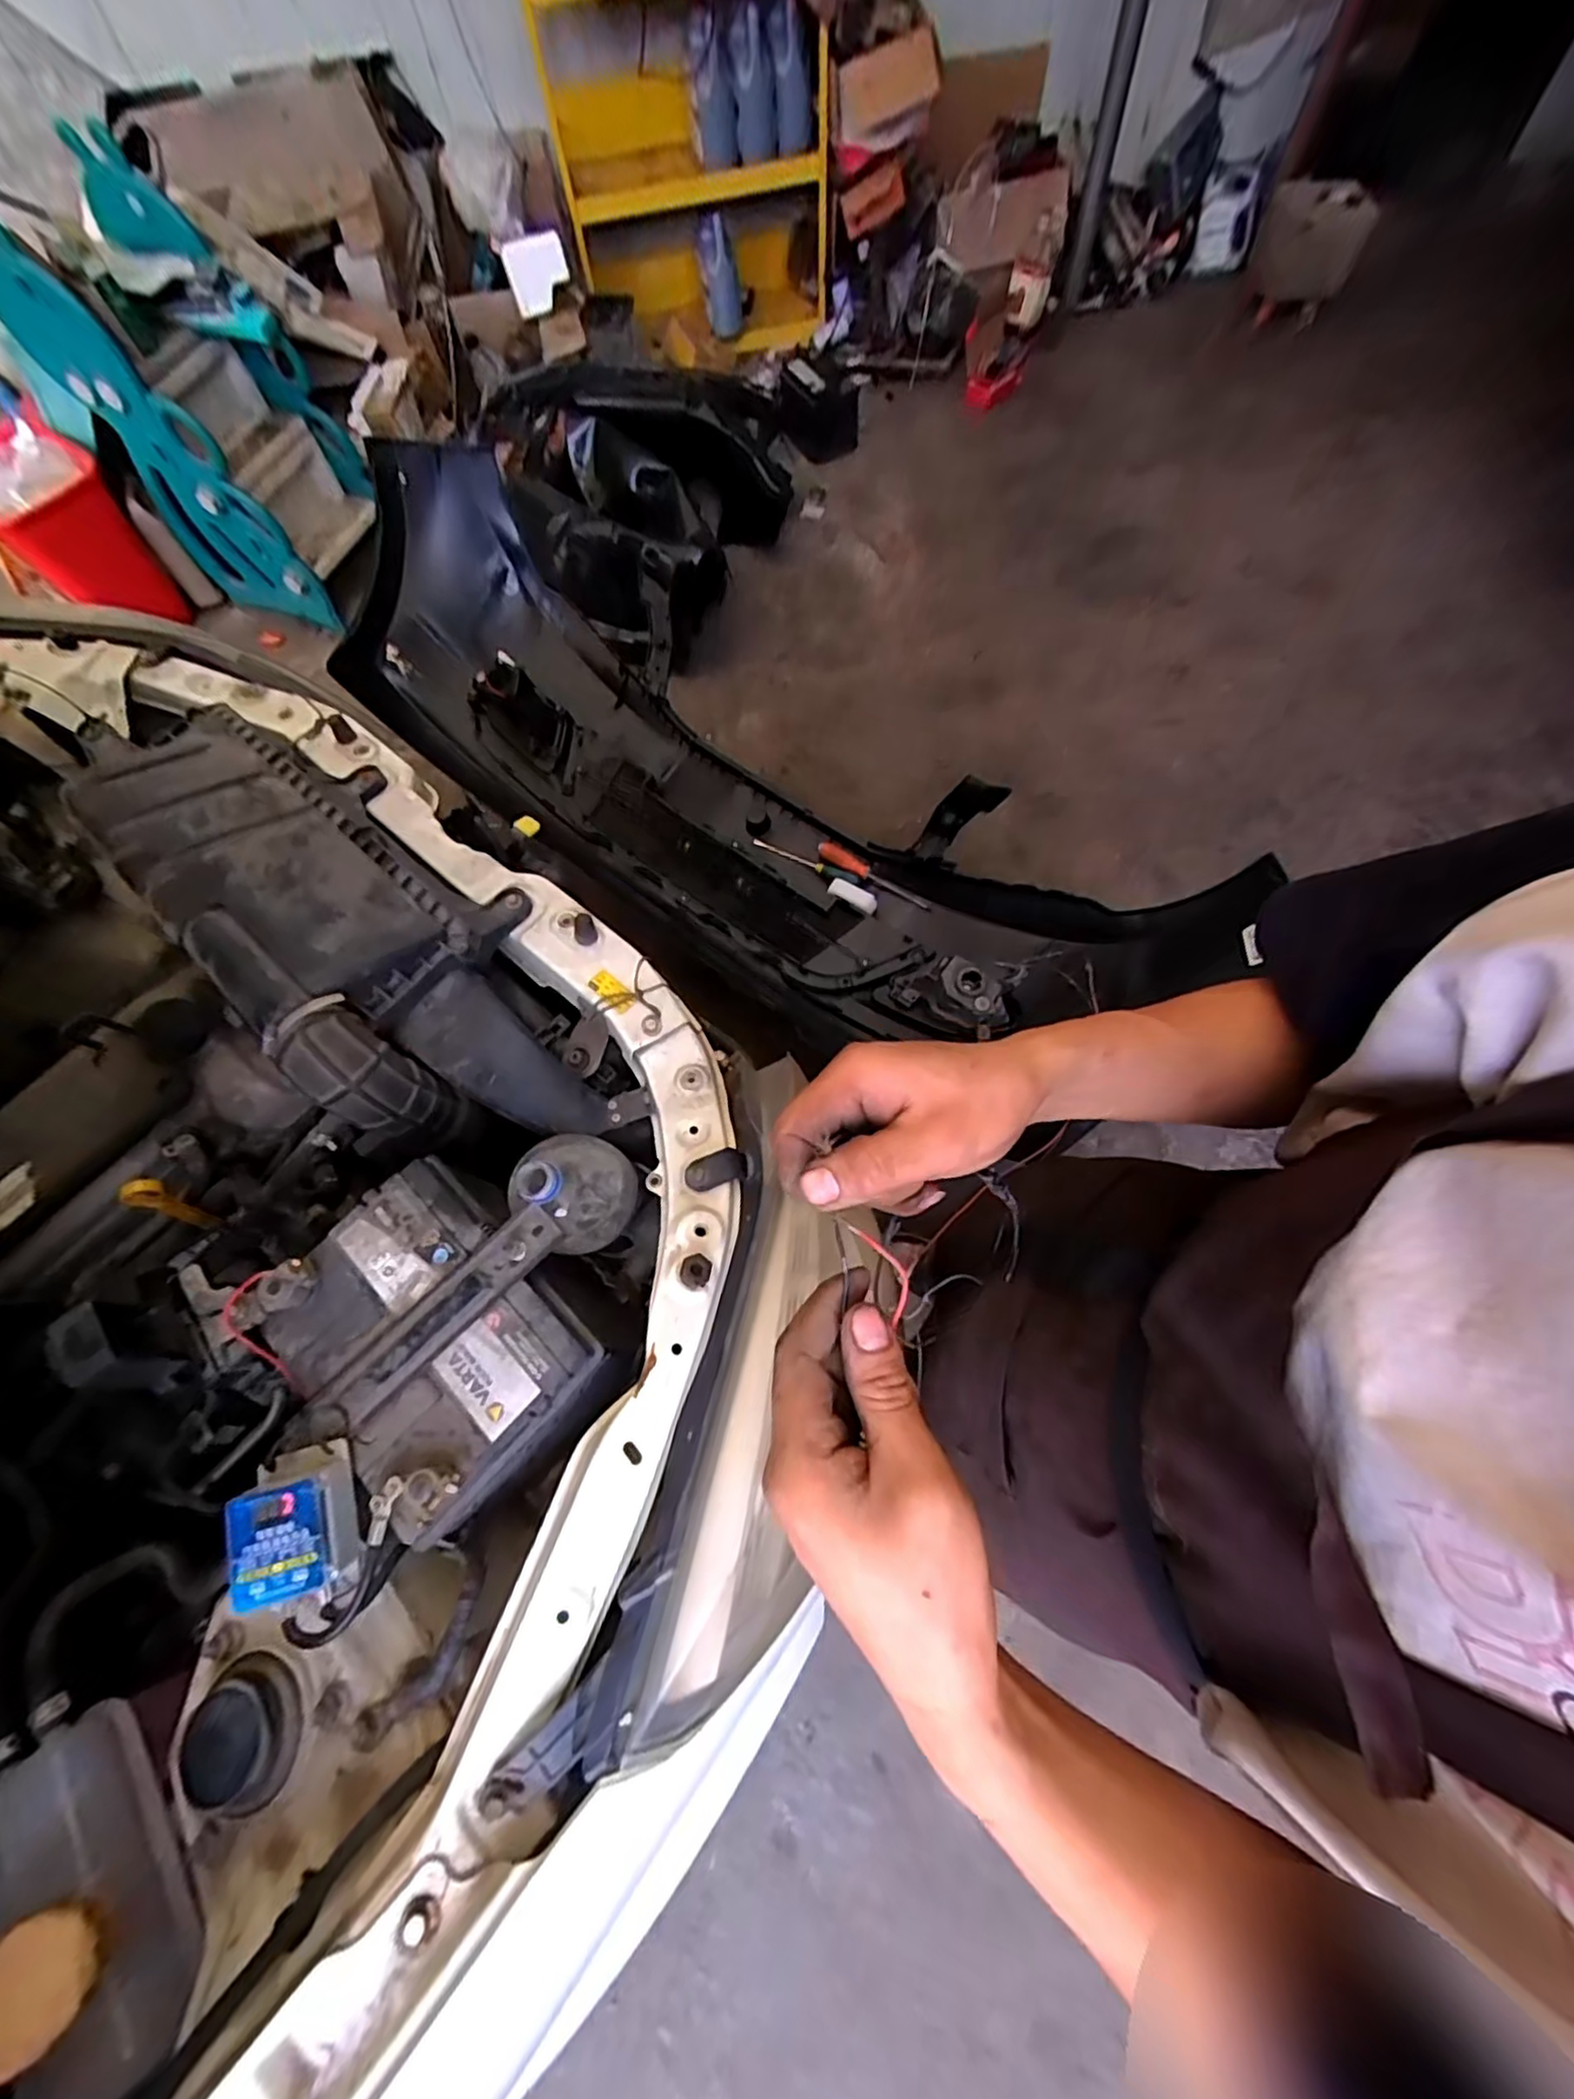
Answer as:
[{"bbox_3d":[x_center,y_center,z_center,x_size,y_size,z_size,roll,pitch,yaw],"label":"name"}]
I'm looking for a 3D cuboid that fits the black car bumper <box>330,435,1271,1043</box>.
[{"bbox_3d":[-0.135,-0.450,1.272,1.646,0.432,0.467,35,74,15],"label":"black car bumper"}]

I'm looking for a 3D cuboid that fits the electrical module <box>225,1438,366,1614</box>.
[{"bbox_3d":[-0.319,0.310,0.442,0.064,0.034,0.087,-21,69,-5],"label":"electrical module"}]

